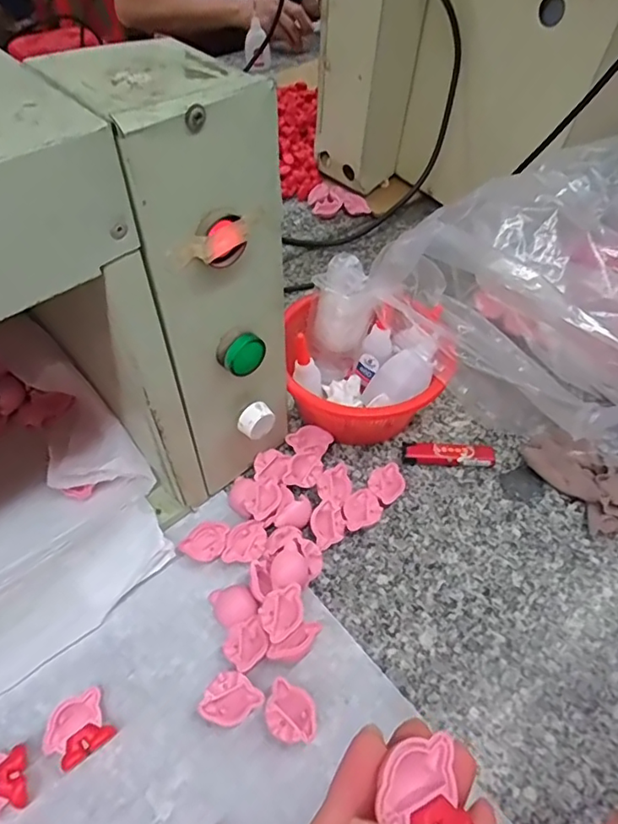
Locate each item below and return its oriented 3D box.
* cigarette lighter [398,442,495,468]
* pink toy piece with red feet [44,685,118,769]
[{"bbox_3d":[0.117,0.036,0.462,0.075,0.012,0.021,5,50,3],"label":"cigarette lighter"},{"bbox_3d":[-0.137,0.189,0.326,0.035,0.016,0.033,-25,55,-21],"label":"pink toy piece with red feet"}]

